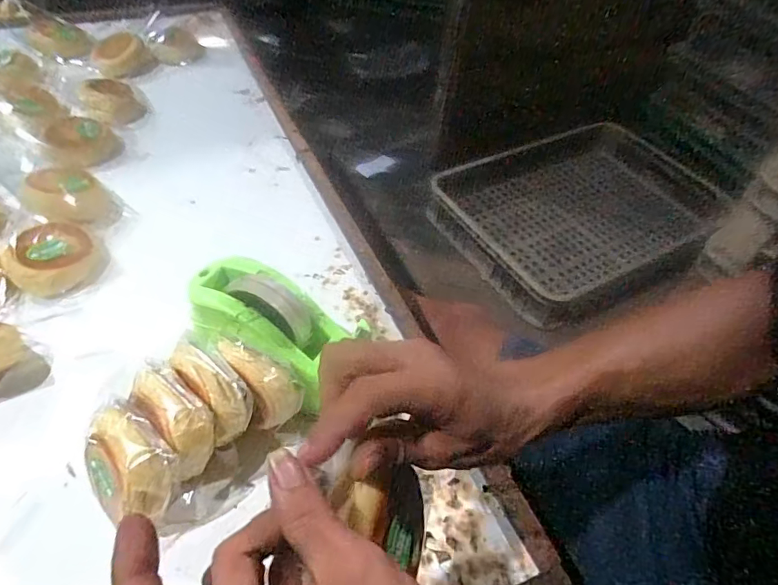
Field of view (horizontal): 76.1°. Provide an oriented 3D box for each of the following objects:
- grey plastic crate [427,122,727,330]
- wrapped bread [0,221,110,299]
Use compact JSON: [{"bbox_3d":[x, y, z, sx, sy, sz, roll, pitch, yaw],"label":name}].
[{"bbox_3d":[0.412,-0.183,1.105,0.571,0.109,0.446,-19,54,-22],"label":"grey plastic crate"},{"bbox_3d":[-0.379,-0.038,0.566,0.098,0.036,0.090,-31,59,-29],"label":"wrapped bread"}]

